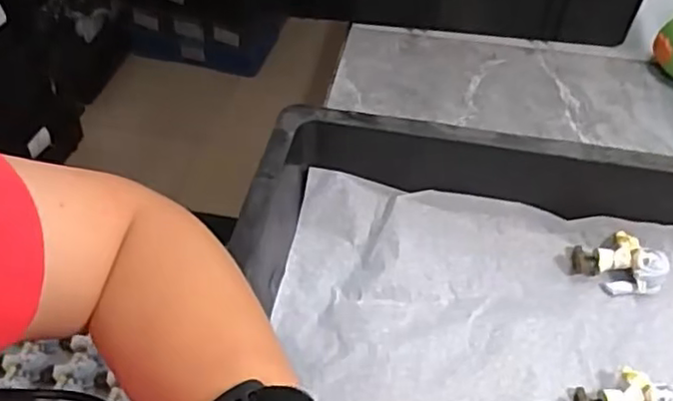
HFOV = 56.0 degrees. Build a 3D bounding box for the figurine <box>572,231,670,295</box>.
[{"bbox_3d":[0.208,0.044,0.467,0.058,0.028,0.041,3,49,3],"label":"figurine"}]

